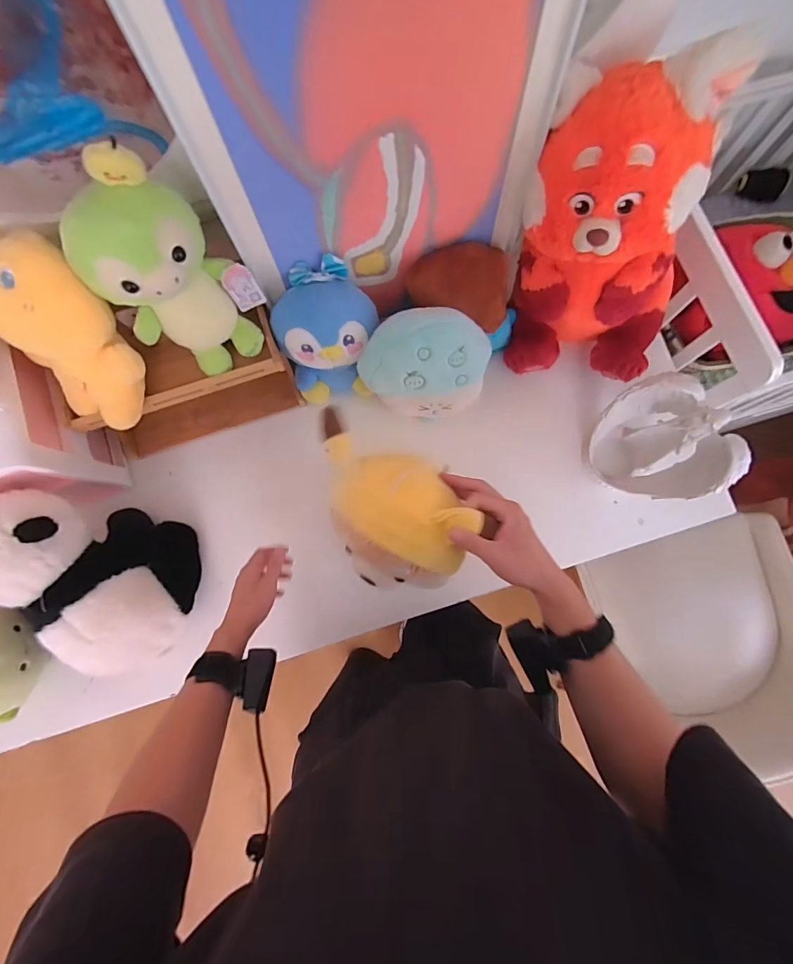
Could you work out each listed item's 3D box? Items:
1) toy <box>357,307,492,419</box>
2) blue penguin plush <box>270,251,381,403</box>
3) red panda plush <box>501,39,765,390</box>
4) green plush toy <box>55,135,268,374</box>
[{"bbox_3d":[0.044,-0.177,0.638,0.192,0.166,0.110,1,82,-1],"label":"toy"},{"bbox_3d":[-0.107,-0.231,0.646,0.146,0.180,0.142,-6,82,-2],"label":"blue penguin plush"},{"bbox_3d":[0.298,-0.324,0.569,0.254,0.331,0.225,8,82,0],"label":"red panda plush"},{"bbox_3d":[-0.264,-0.239,0.494,0.129,0.232,0.153,43,84,5],"label":"green plush toy"}]

